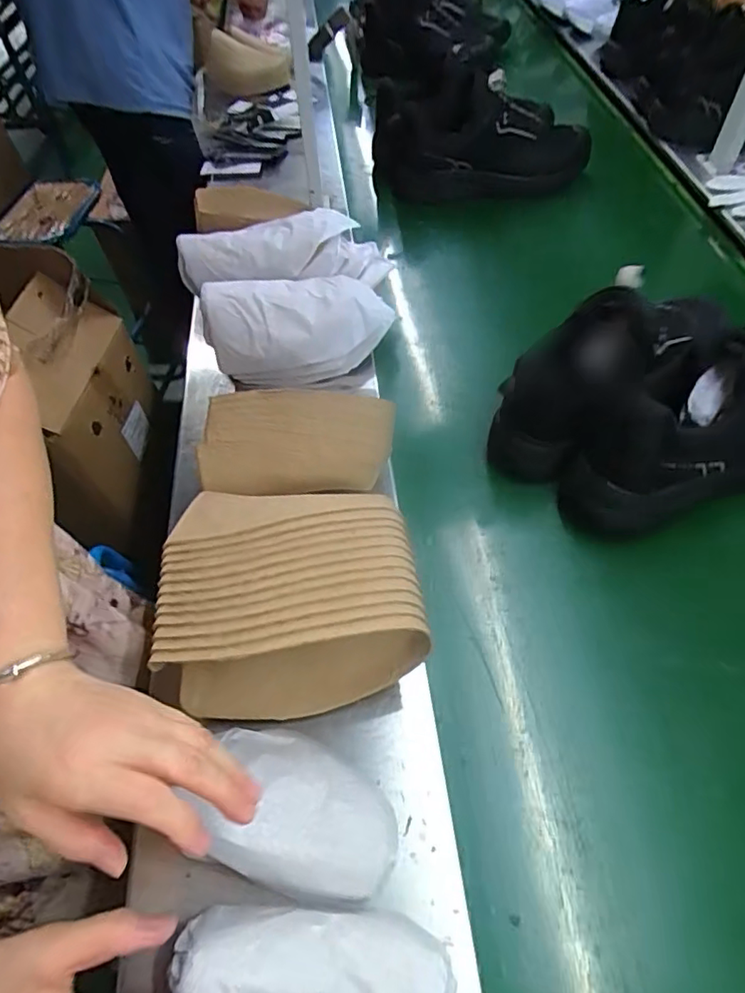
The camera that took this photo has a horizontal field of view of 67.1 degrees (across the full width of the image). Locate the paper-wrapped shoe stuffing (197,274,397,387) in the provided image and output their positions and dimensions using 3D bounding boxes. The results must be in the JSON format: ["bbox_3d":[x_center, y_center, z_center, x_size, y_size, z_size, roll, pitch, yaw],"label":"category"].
[{"bbox_3d":[-0.088,-0.197,0.668,0.219,0.124,0.044,-6,11,-6],"label":"paper-wrapped shoe stuffing"}]

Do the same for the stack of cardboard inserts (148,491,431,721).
[{"bbox_3d":[-0.067,0.082,0.468,0.188,0.139,0.164,-7,55,-2],"label":"stack of cardboard inserts"}]

